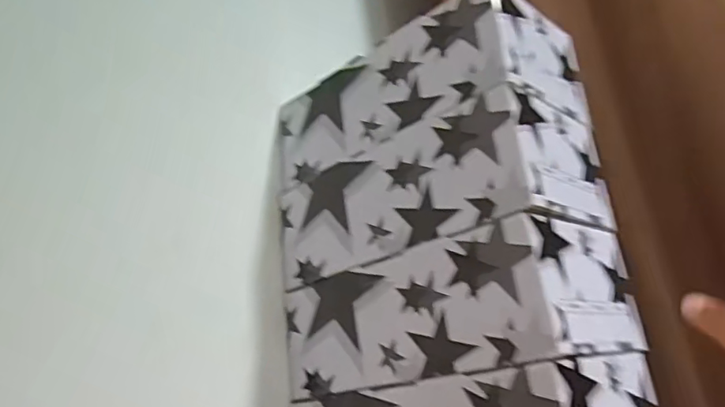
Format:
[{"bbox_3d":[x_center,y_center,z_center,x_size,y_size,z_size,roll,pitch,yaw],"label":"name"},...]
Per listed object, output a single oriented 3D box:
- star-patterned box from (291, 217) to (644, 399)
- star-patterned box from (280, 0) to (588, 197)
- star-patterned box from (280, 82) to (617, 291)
[{"bbox_3d":[0.074,0.098,0.530,0.139,0.098,0.262,7,-21,-44],"label":"star-patterned box"},{"bbox_3d":[0.055,-0.089,0.591,0.146,0.099,0.262,7,-21,-44],"label":"star-patterned box"},{"bbox_3d":[0.060,0.003,0.559,0.272,0.094,0.136,-20,-19,38],"label":"star-patterned box"}]

